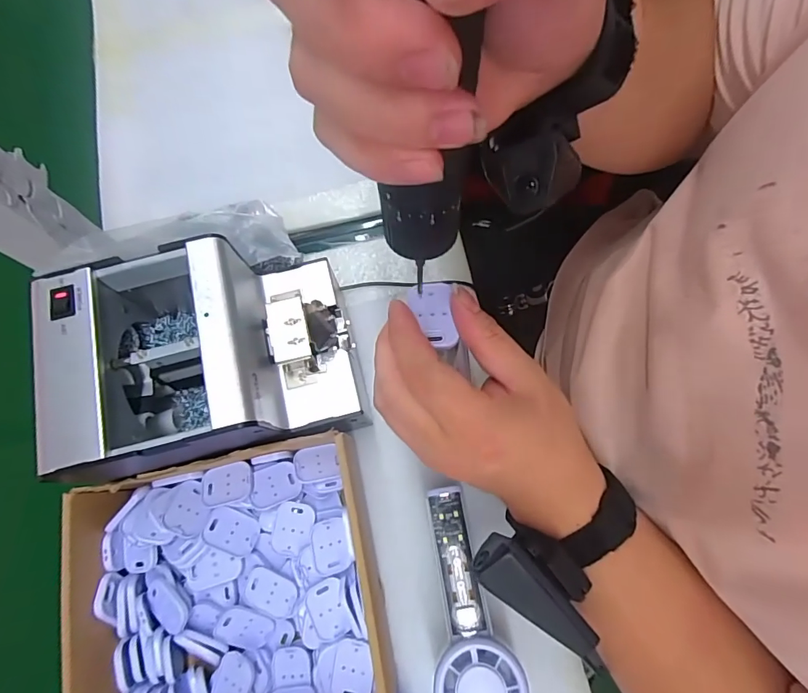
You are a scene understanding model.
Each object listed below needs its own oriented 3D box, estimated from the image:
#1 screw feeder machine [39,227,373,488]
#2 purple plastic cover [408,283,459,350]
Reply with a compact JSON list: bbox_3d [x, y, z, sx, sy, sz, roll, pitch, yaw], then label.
[{"bbox_3d":[-0.128,0.007,0.323,0.171,0.113,0.128,-11,74,-1],"label":"screw feeder machine"},{"bbox_3d":[0.016,-0.017,0.256,0.025,0.004,0.039,-5,74,0],"label":"purple plastic cover"}]

